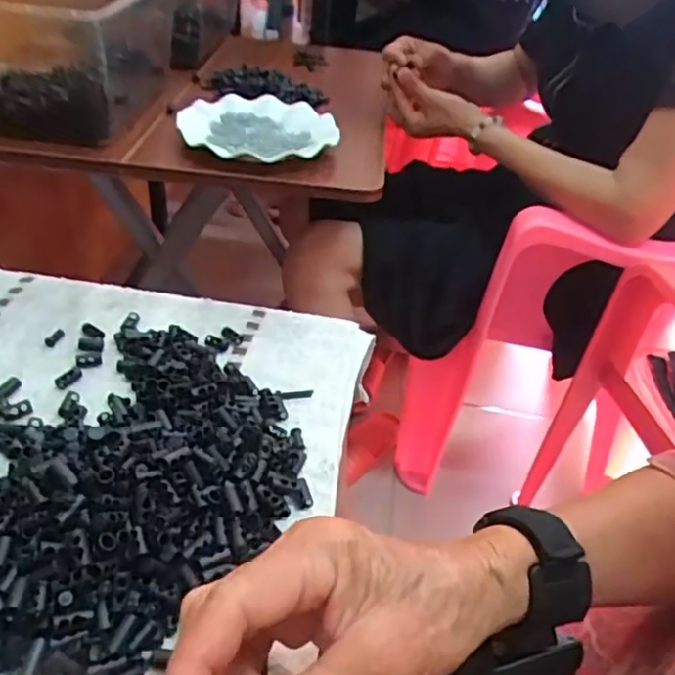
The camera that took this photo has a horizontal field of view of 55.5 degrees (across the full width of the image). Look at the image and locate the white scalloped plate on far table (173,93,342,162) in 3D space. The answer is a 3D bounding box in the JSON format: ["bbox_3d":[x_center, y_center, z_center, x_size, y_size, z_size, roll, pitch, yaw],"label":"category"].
[{"bbox_3d":[-0.096,-0.252,0.767,0.177,0.028,0.140,-5,39,-16],"label":"white scalloped plate on far table"}]

